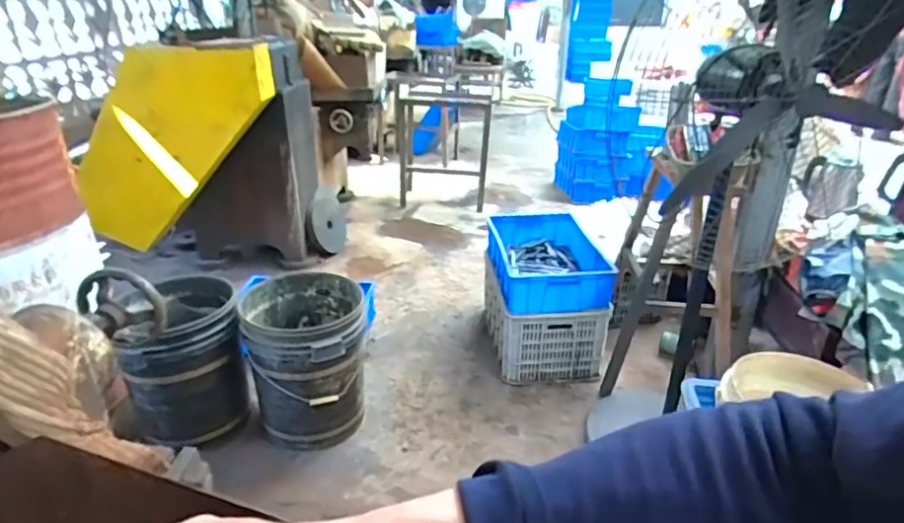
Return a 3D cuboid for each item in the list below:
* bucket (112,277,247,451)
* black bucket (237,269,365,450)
[{"bbox_3d":[-0.787,0.311,1.707,0.306,0.371,0.372,-9,27,-20],"label":"bucket"},{"bbox_3d":[-0.437,0.310,1.718,0.348,0.403,0.389,-5,25,-12],"label":"black bucket"}]

